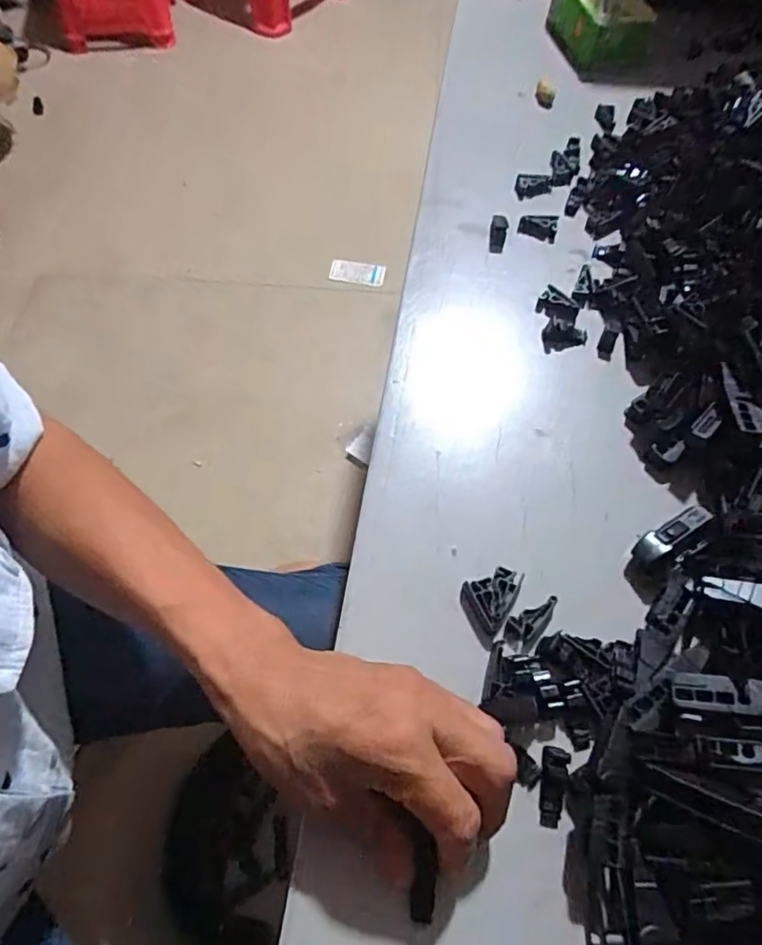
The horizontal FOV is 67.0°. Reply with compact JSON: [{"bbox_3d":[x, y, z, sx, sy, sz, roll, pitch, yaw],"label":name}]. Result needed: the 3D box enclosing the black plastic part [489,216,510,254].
[{"bbox_3d":[0.092,-0.188,0.452,0.013,0.009,0.035,9,63,3],"label":"black plastic part"}]

